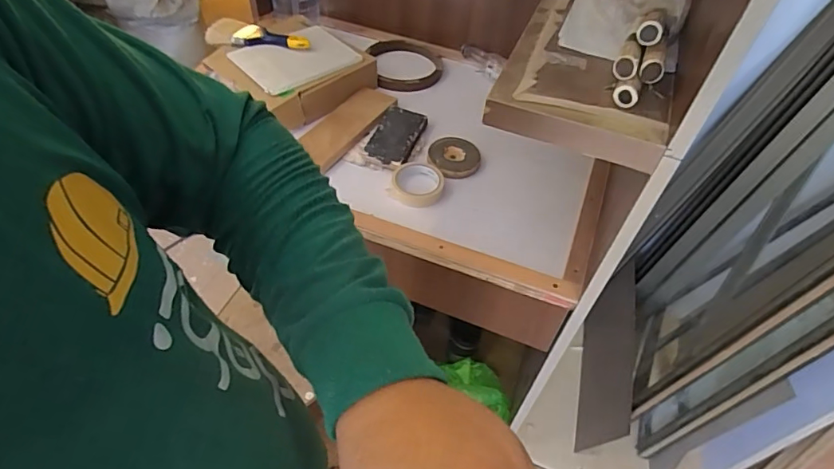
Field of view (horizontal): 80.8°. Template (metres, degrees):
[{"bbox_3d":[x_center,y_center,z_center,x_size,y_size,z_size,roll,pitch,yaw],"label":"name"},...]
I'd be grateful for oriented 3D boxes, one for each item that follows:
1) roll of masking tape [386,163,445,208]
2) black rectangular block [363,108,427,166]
[{"bbox_3d":[0.000,-0.091,0.891,0.097,0.029,0.088,12,49,6],"label":"roll of masking tape"},{"bbox_3d":[-0.041,-0.196,0.965,0.082,0.020,0.160,16,50,10],"label":"black rectangular block"}]

